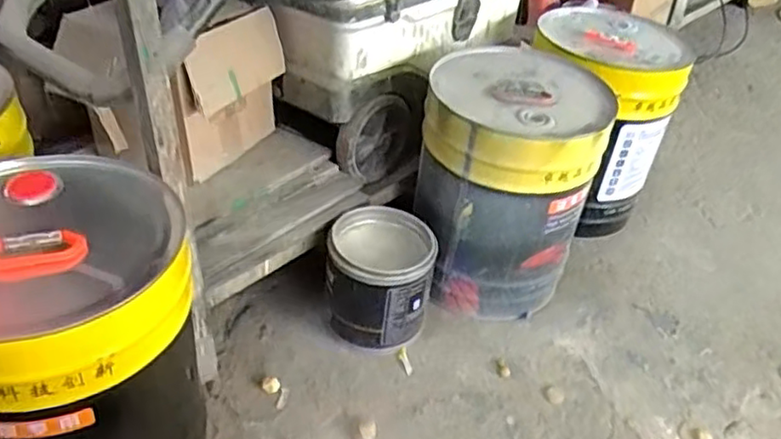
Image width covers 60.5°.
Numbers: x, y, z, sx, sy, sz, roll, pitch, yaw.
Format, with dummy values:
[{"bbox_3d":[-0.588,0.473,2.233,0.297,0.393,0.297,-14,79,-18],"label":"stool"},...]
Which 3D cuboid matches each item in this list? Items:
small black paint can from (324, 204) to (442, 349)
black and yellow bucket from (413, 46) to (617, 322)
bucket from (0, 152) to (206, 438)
[{"bbox_3d":[-0.014,0.089,0.988,0.145,0.164,0.143,4,37,-3],"label":"small black paint can"},{"bbox_3d":[0.176,-0.047,1.038,0.249,0.352,0.247,4,37,-3],"label":"black and yellow bucket"},{"bbox_3d":[-0.339,0.147,0.711,0.253,0.336,0.259,-7,38,-17],"label":"bucket"}]

